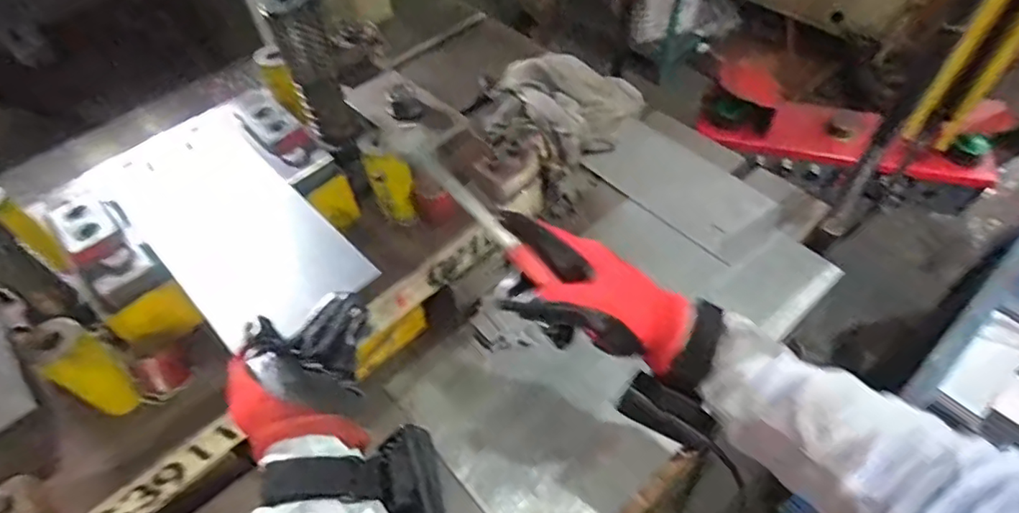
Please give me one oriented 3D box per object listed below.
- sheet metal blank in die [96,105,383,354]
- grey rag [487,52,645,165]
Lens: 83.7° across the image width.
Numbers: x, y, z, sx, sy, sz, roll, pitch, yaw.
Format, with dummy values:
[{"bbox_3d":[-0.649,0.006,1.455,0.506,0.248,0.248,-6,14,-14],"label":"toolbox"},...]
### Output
[{"bbox_3d":[-0.252,-0.037,0.503,0.125,0.010,0.292,-36,60,-22],"label":"sheet metal blank in die"},{"bbox_3d":[0.076,-0.230,0.844,0.198,0.061,0.177,24,58,21],"label":"grey rag"}]

